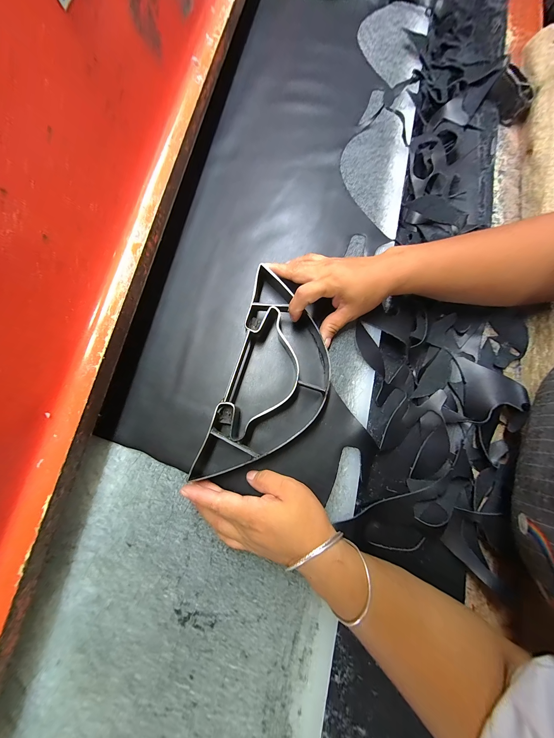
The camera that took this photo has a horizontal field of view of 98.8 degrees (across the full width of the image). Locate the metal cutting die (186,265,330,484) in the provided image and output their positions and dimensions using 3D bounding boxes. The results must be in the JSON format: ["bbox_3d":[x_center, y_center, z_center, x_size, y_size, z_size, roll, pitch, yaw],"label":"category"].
[{"bbox_3d":[0.000,0.013,0.294,0.127,0.035,0.265,16,79,3],"label":"metal cutting die"}]

